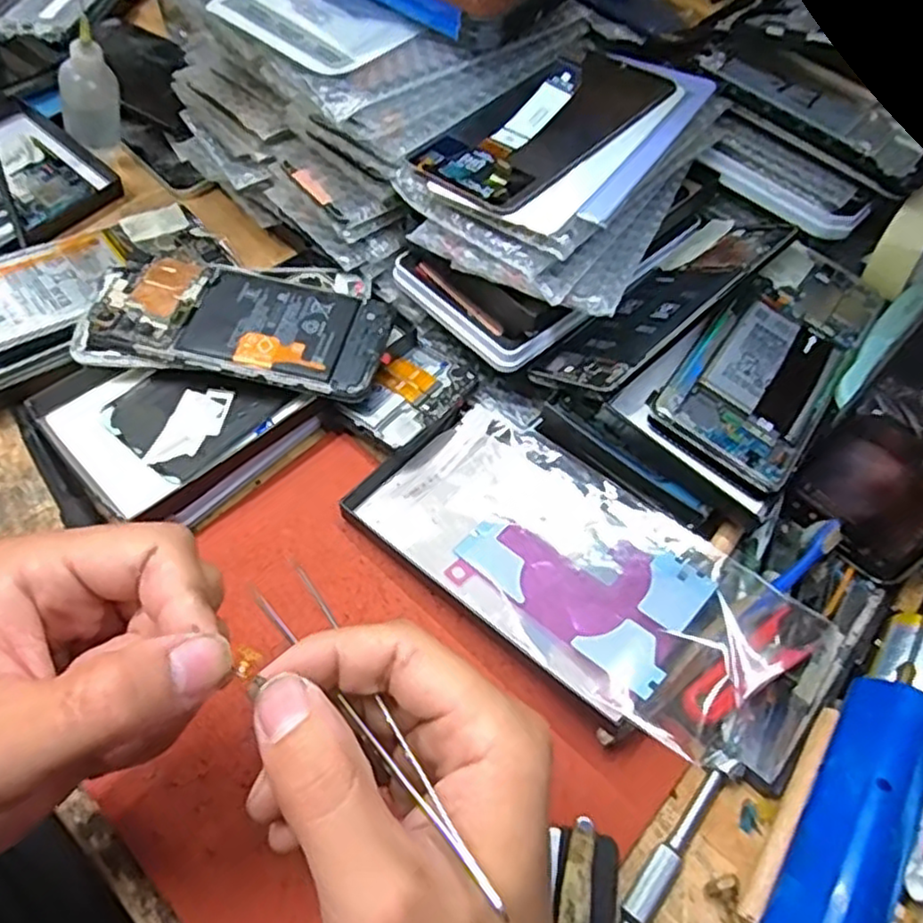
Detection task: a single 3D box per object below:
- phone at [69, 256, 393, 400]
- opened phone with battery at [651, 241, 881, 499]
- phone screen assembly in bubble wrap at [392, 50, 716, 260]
[{"bbox_3d":[-0.126,-0.077,0.388,0.166,0.013,0.072,10,61,-1],"label":"phone"},{"bbox_3d":[0.170,-0.059,0.371,0.073,0.015,0.154,34,61,15],"label":"opened phone with battery"},{"bbox_3d":[0.058,-0.178,0.365,0.102,0.027,0.166,33,64,13],"label":"phone screen assembly in bubble wrap"}]

